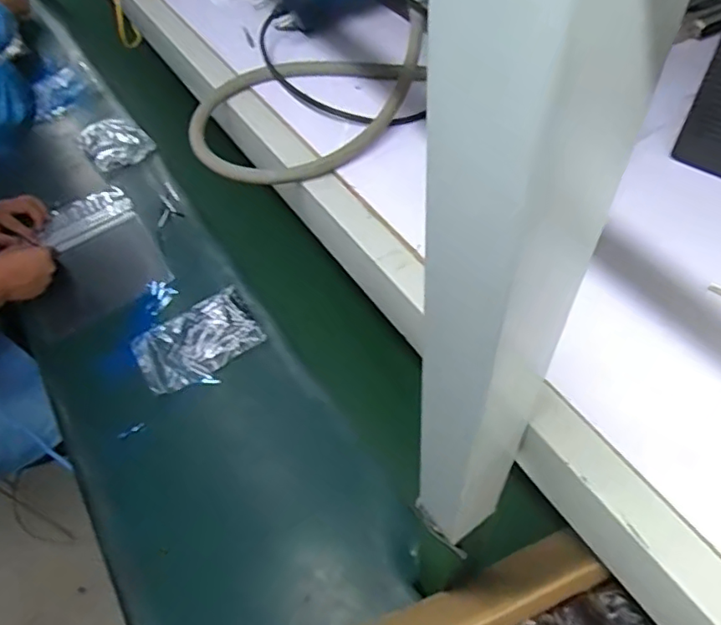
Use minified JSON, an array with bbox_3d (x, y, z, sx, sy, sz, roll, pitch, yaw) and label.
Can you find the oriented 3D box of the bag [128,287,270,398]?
[{"bbox_3d":[-0.258,0.045,0.910,0.182,0.030,0.125,-30,57,-16],"label":"bag"}]

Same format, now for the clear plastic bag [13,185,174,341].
[{"bbox_3d":[-0.499,-0.101,1.041,0.237,0.023,0.285,-29,57,-16],"label":"clear plastic bag"}]

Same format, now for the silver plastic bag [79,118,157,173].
[{"bbox_3d":[-0.517,-0.362,1.214,0.121,0.026,0.181,-34,59,-19],"label":"silver plastic bag"}]

